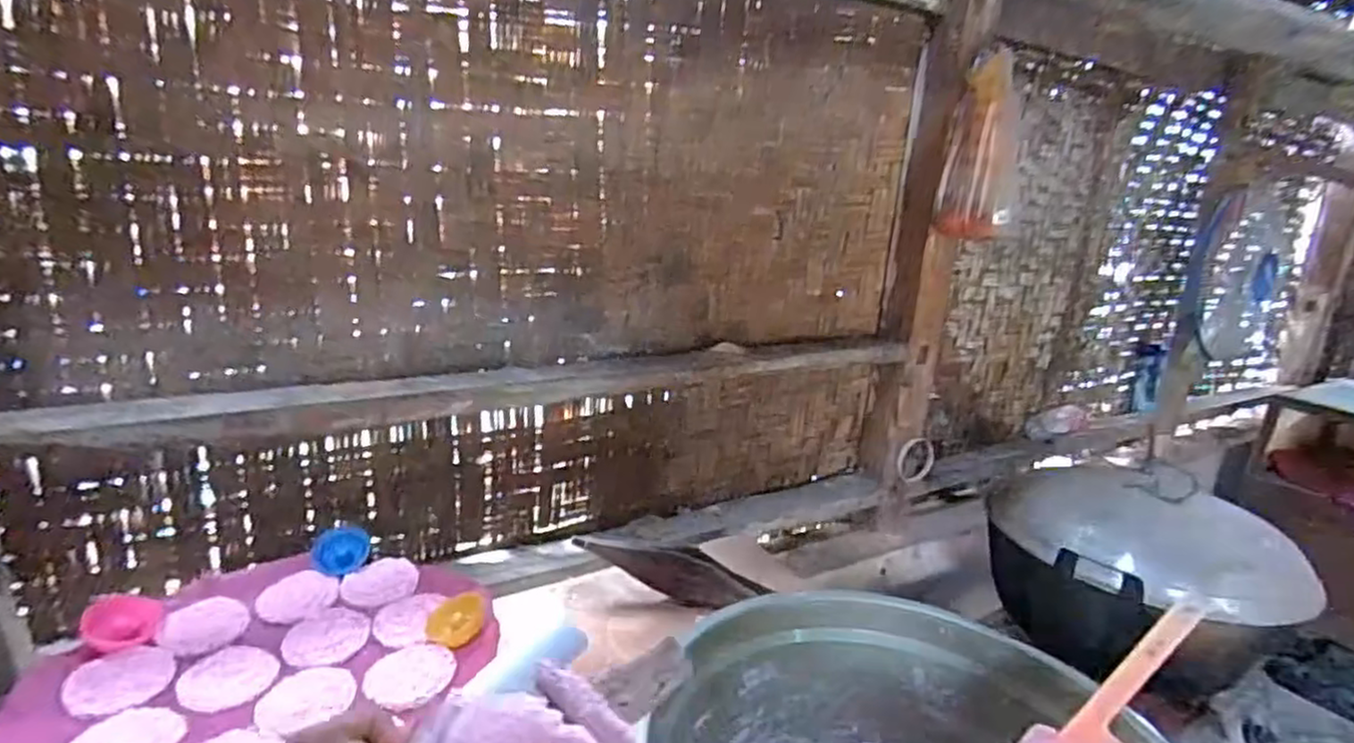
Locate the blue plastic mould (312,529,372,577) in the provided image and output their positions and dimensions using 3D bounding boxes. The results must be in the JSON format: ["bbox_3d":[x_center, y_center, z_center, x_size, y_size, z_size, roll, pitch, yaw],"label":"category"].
[{"bbox_3d":[-0.401,0.215,0.846,0.060,0.032,0.066,-3,18,-22],"label":"blue plastic mould"}]

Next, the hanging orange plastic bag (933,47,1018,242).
[{"bbox_3d":[0.493,-0.356,1.124,0.041,0.282,0.127,-11,24,-33],"label":"hanging orange plastic bag"}]

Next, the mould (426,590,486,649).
[{"bbox_3d":[-0.231,0.260,0.742,0.055,0.027,0.067,3,16,-5],"label":"mould"}]

